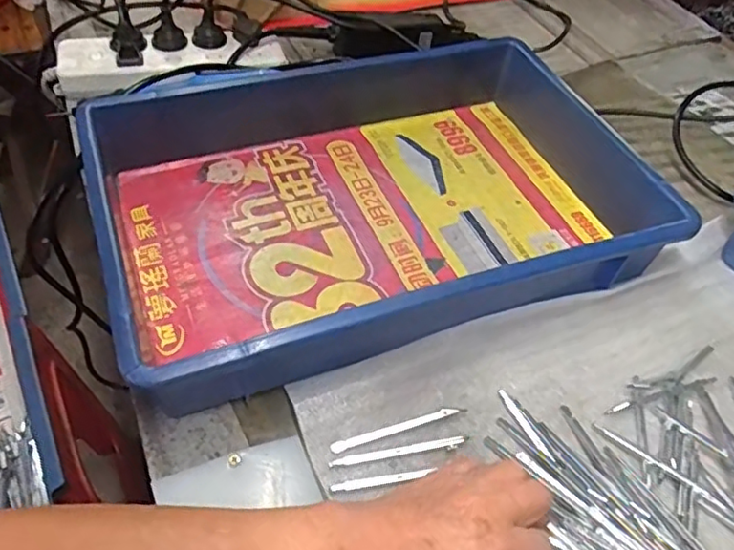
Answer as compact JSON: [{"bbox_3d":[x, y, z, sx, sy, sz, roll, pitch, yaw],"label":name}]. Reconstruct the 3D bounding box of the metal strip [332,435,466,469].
[{"bbox_3d":[0.022,0.118,0.410,0.093,0.005,0.008,-6,50,-11],"label":"metal strip"}]

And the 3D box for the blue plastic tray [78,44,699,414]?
[{"bbox_3d":[0.009,-0.071,0.522,0.428,0.076,0.291,-15,52,-18],"label":"blue plastic tray"}]

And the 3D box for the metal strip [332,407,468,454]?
[{"bbox_3d":[0.023,0.104,0.420,0.098,0.004,0.007,-13,52,-17],"label":"metal strip"}]

